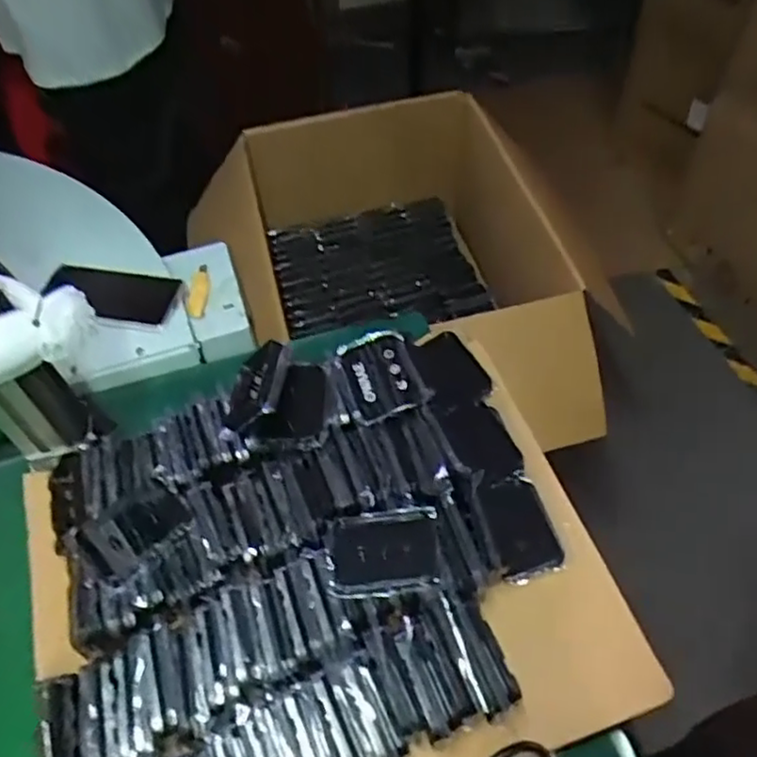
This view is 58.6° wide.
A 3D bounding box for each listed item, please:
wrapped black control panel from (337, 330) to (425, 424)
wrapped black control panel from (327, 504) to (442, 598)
[{"bbox_3d":[0.001,-0.003,0.647,0.067,0.024,0.083,-15,55,-9],"label":"wrapped black control panel"},{"bbox_3d":[0.003,0.142,0.555,0.091,0.011,0.069,-5,54,-2],"label":"wrapped black control panel"}]

